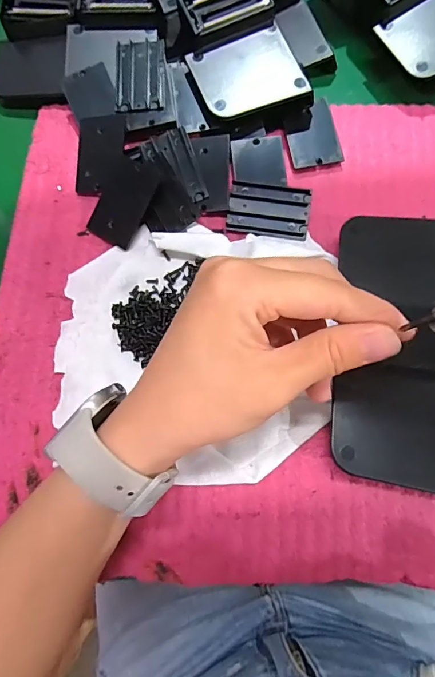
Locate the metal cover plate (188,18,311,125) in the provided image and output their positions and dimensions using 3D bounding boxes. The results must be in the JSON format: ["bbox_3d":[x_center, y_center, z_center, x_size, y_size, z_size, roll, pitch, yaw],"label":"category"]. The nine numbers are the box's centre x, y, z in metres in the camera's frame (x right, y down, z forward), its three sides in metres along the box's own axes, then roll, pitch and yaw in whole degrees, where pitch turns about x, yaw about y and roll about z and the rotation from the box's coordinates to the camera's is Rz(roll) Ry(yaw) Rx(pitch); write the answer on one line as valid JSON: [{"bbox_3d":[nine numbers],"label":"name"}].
[{"bbox_3d":[0.022,-0.183,0.298,0.070,0.015,0.060,-21,81,1],"label":"metal cover plate"}]

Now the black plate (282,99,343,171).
[{"bbox_3d":[0.069,-0.148,0.305,0.037,0.005,0.047,-13,87,-5],"label":"black plate"}]

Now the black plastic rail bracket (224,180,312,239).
[{"bbox_3d":[0.035,-0.087,0.288,0.054,0.008,0.036,7,74,4],"label":"black plastic rail bracket"}]

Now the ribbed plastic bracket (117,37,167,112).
[{"bbox_3d":[-0.055,-0.190,0.305,0.035,0.010,0.053,-1,73,1],"label":"ribbed plastic bracket"}]

